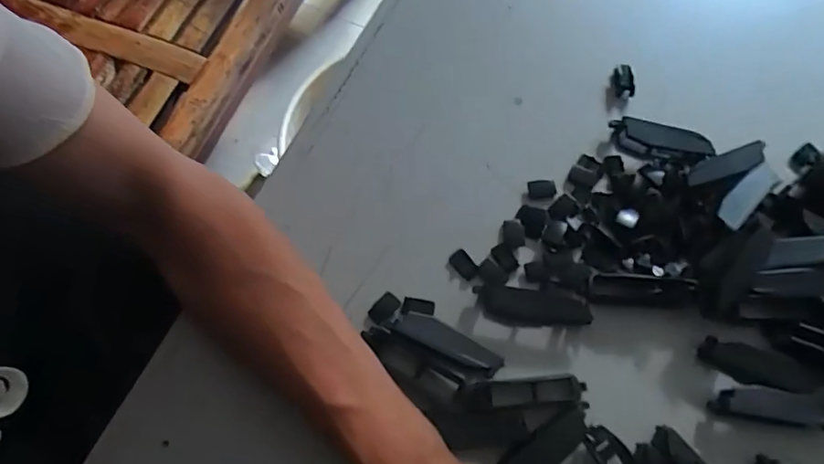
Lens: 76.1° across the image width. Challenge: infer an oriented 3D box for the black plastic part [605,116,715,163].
[{"bbox_3d":[0.178,-0.065,0.377,0.069,0.015,0.021,10,70,1],"label":"black plastic part"}]

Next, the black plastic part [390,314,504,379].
[{"bbox_3d":[0.022,0.069,0.327,0.069,0.011,0.018,26,71,7],"label":"black plastic part"}]

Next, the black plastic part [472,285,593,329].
[{"bbox_3d":[0.077,0.049,0.336,0.071,0.021,0.020,9,70,1],"label":"black plastic part"}]

